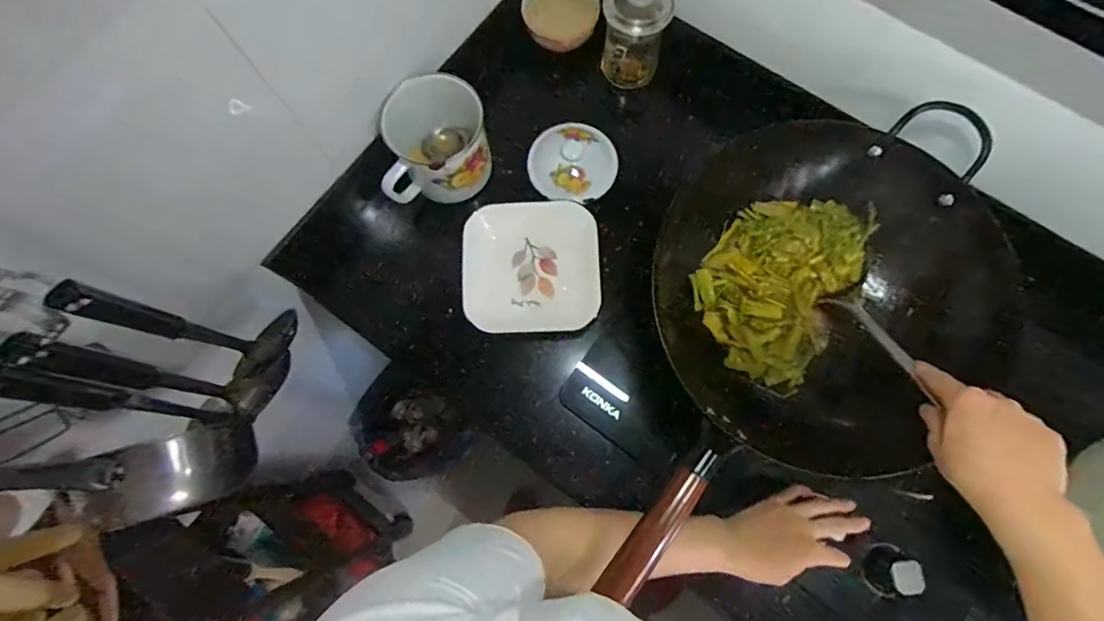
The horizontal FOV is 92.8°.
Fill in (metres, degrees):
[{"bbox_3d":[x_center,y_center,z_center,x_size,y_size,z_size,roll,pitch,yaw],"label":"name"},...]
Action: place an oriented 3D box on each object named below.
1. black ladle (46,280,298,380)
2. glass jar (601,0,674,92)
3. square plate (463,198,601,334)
[{"bbox_3d":[-0.308,0.009,0.459,0.024,0.255,0.077,15,77,6],"label":"black ladle"},{"bbox_3d":[0.108,-0.366,0.699,0.084,0.110,0.085,11,76,4],"label":"glass jar"},{"bbox_3d":[-0.027,-0.058,0.695,0.171,0.028,0.172,-4,76,1],"label":"square plate"}]

